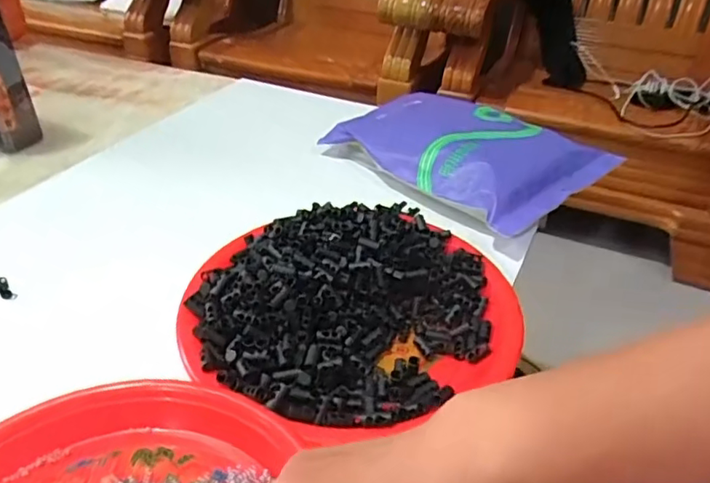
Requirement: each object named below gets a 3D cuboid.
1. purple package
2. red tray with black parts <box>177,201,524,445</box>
[{"bbox_3d":[0.125,-0.108,0.665,0.188,0.052,0.283,-27,45,-33],"label":"purple package"},{"bbox_3d":[0.000,0.046,0.451,0.258,0.045,0.239,-21,42,-28],"label":"red tray with black parts"}]

